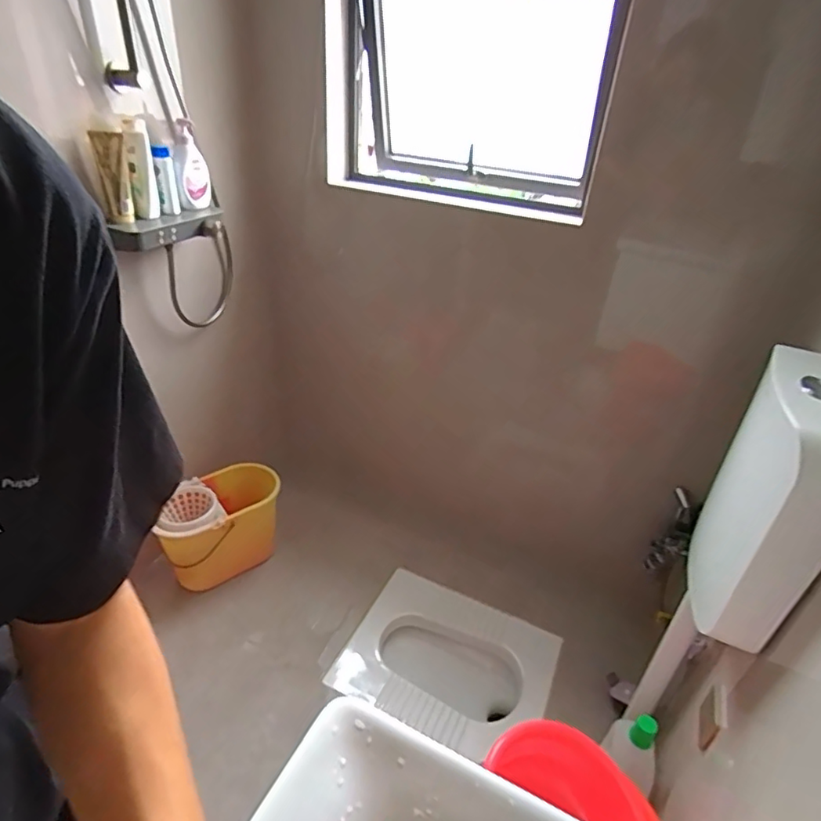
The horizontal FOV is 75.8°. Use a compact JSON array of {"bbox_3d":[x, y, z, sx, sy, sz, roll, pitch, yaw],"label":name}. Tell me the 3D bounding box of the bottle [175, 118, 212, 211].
[{"bbox_3d":[-0.561,-0.629,1.359,0.074,0.200,0.067,-3,37,-14],"label":"bottle"}]

